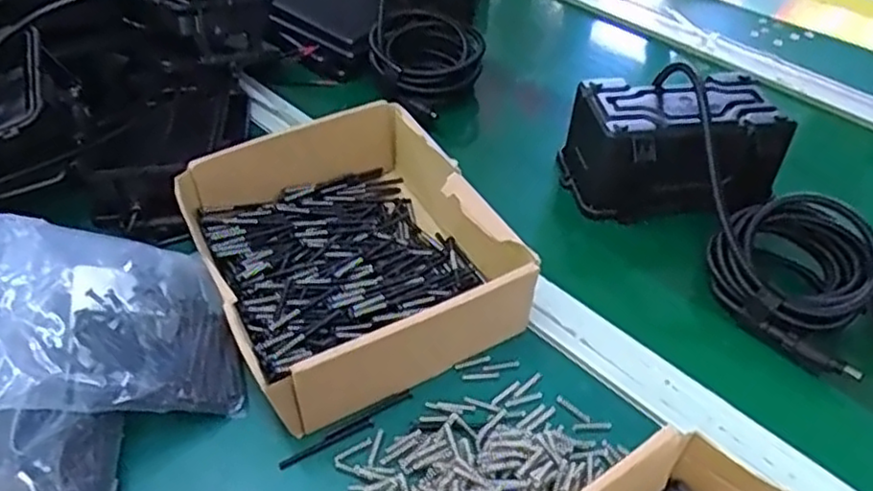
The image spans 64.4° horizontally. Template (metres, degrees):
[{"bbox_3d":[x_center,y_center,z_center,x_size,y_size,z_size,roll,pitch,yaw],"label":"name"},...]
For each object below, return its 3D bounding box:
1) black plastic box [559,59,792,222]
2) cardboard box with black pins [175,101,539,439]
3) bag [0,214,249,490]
[{"bbox_3d":[0.199,-0.085,0.576,0.163,0.096,0.105,-7,45,-8],"label":"black plastic box"},{"bbox_3d":[-0.060,0.002,0.500,0.195,0.072,0.212,-21,48,-21],"label":"cardboard box with black pins"},{"bbox_3d":[-0.235,0.082,0.415,0.214,0.088,0.192,2,44,1],"label":"bag"}]

